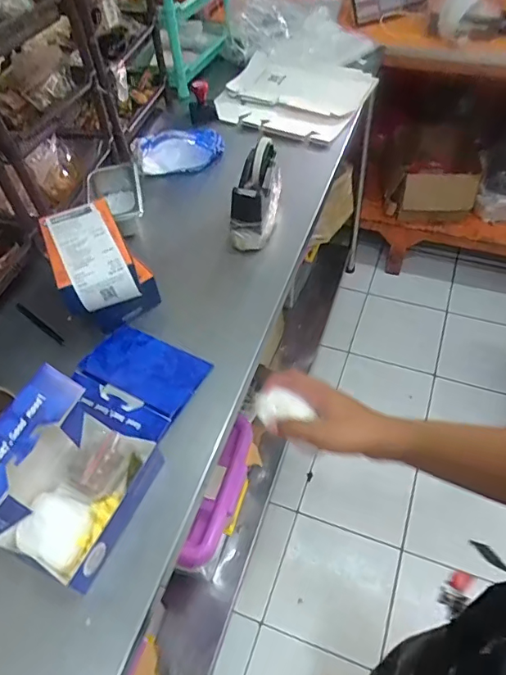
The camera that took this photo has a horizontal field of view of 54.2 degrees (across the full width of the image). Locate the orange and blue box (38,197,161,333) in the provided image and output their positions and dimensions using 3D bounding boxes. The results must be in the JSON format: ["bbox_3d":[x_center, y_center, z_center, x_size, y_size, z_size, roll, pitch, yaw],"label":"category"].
[{"bbox_3d":[-0.239,-0.113,0.779,0.129,0.121,0.189,-22,53,-13],"label":"orange and blue box"}]

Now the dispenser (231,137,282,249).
[{"bbox_3d":[0.003,-0.247,0.879,0.069,0.135,0.151,6,52,9],"label":"dispenser"}]

